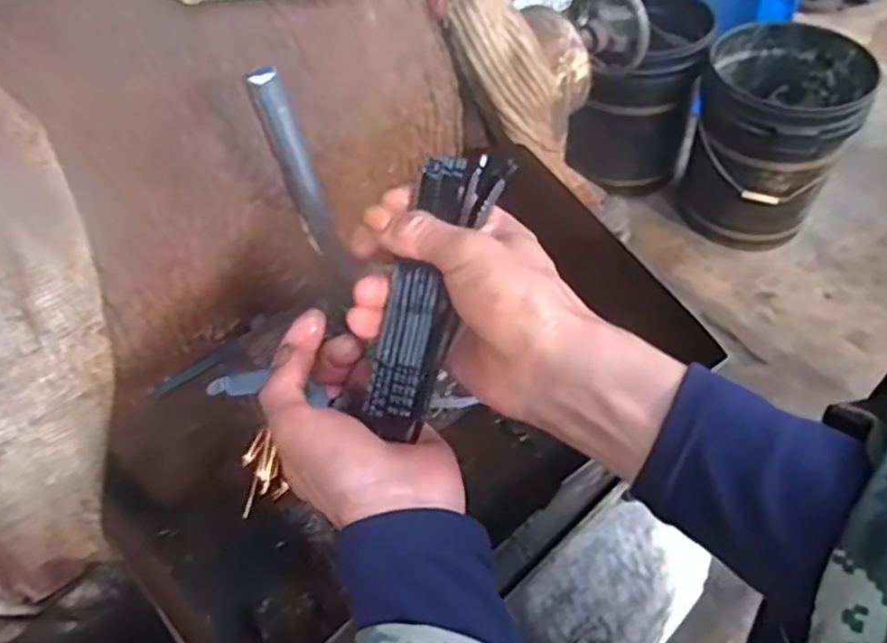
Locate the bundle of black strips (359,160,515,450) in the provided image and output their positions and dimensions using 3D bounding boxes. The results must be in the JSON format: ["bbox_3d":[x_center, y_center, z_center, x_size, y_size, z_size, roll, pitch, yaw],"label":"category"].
[{"bbox_3d":[-0.007,-0.013,0.363,0.048,0.026,0.150,16,89,17],"label":"bundle of black strips"}]

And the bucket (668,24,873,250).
[{"bbox_3d":[0.781,-0.440,1.681,0.336,0.414,0.371,21,56,20],"label":"bucket"}]

